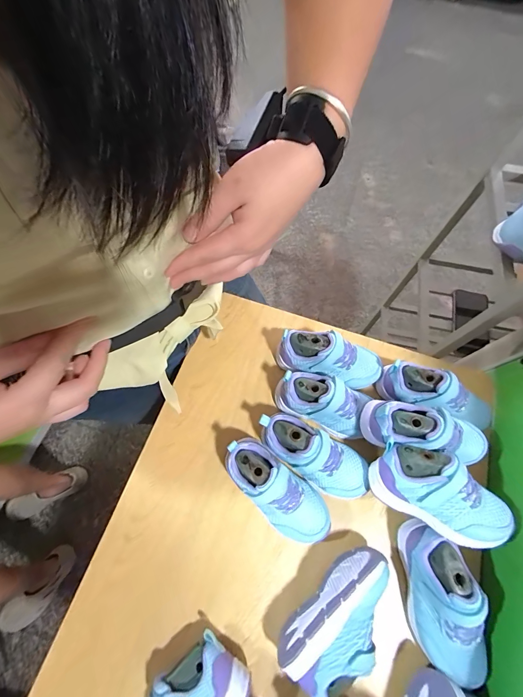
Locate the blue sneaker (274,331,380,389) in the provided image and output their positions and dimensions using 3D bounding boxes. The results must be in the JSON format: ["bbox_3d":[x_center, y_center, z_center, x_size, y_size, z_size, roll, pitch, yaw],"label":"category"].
[{"bbox_3d":[0.099,0.018,0.447,0.152,0.077,0.062,13,69,4],"label":"blue sneaker"}]

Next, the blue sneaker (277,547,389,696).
[{"bbox_3d":[0.095,0.305,0.341,0.080,0.067,0.154,40,73,14],"label":"blue sneaker"}]

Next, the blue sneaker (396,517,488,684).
[{"bbox_3d":[0.209,0.282,0.341,0.064,0.069,0.152,-1,68,-1],"label":"blue sneaker"}]

